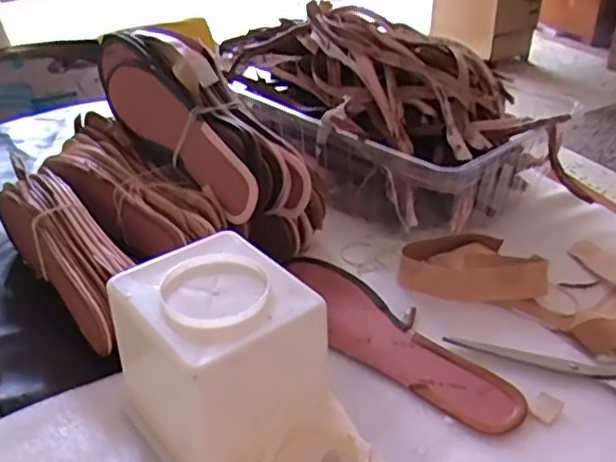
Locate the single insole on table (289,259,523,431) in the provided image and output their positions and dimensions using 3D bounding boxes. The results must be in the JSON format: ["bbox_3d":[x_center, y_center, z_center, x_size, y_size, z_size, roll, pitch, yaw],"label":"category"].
[{"bbox_3d":[0.066,0.085,0.518,0.069,0.012,0.235,-26,42,-34],"label":"single insole on table"}]

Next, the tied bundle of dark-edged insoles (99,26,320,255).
[{"bbox_3d":[-0.111,-0.108,0.628,0.079,0.087,0.284,-30,63,-37],"label":"tied bundle of dark-edged insoles"}]

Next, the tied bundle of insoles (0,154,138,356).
[{"bbox_3d":[-0.207,0.018,0.563,0.061,0.081,0.226,-24,41,-32],"label":"tied bundle of insoles"}]

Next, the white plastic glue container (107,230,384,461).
[{"bbox_3d":[-0.031,0.101,0.393,0.194,0.116,0.110,29,43,36],"label":"white plastic glue container"}]

